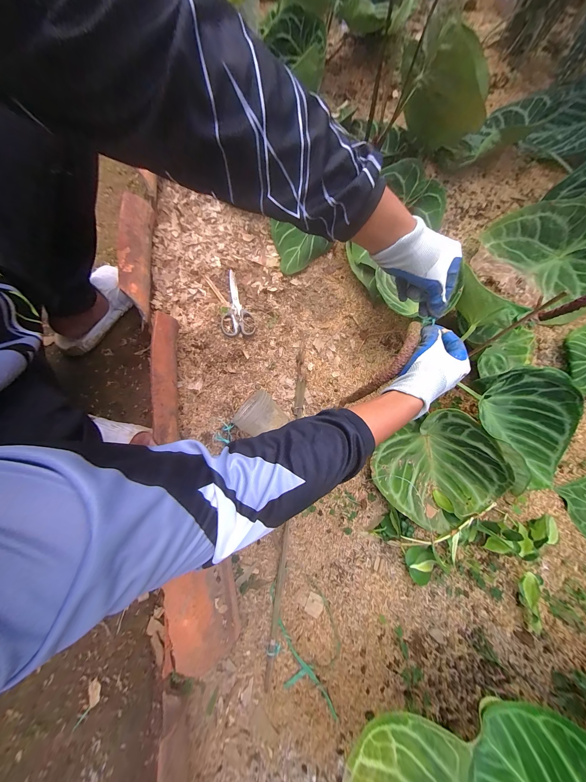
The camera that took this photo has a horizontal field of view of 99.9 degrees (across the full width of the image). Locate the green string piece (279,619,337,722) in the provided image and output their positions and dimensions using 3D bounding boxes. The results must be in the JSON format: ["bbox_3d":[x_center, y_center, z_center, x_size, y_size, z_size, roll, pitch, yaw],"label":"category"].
[{"bbox_3d":[0.006,0.489,0.423,0.054,0.013,0.159,-37,81,-12],"label":"green string piece"}]

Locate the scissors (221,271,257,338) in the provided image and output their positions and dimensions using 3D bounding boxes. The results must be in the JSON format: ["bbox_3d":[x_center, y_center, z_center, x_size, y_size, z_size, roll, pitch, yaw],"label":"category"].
[{"bbox_3d":[-0.147,-0.215,0.595,0.077,0.015,0.185,-16,77,-8],"label":"scissors"}]

